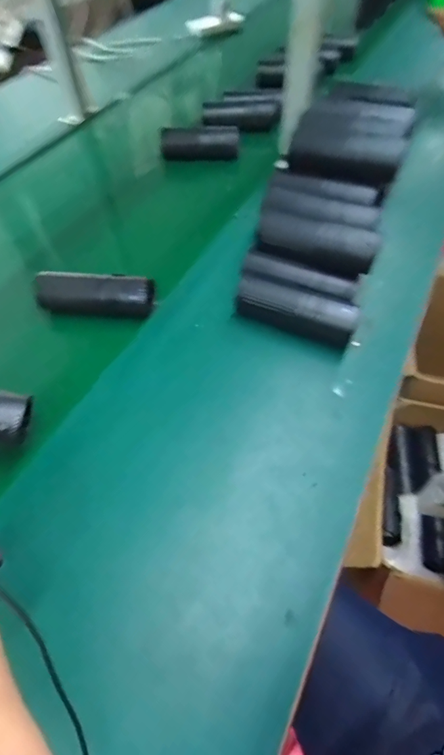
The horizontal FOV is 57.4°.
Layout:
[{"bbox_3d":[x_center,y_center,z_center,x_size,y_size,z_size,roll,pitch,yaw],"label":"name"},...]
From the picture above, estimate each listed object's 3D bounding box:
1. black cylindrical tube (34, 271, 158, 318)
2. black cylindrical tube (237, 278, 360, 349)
[{"bbox_3d":[-0.183,-0.118,0.571,0.167,0.043,0.044,6,55,5],"label":"black cylindrical tube"},{"bbox_3d":[0.096,-0.089,0.543,0.164,0.053,0.052,22,58,16],"label":"black cylindrical tube"}]

